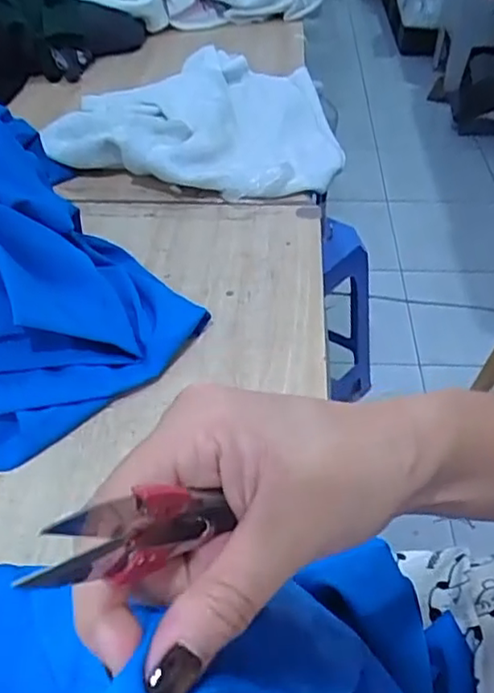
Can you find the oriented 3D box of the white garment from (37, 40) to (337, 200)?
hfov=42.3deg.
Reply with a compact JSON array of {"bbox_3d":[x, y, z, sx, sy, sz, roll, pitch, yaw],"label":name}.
[{"bbox_3d":[-0.039,-0.314,0.845,0.332,0.058,0.343,9,44,11],"label":"white garment"}]

